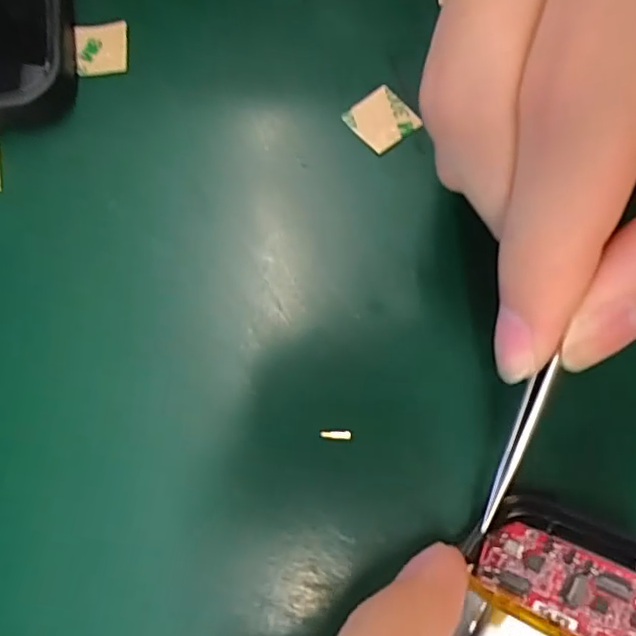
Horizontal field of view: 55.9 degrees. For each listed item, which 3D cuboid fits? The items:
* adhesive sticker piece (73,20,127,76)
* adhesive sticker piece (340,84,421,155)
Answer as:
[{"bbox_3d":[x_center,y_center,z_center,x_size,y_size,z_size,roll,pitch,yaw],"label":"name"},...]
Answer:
[{"bbox_3d":[-0.059,-0.074,0.163,0.014,0.004,0.016,-5,76,5],"label":"adhesive sticker piece"},{"bbox_3d":[0.016,-0.052,0.156,0.014,0.004,0.016,-37,73,-3],"label":"adhesive sticker piece"}]

